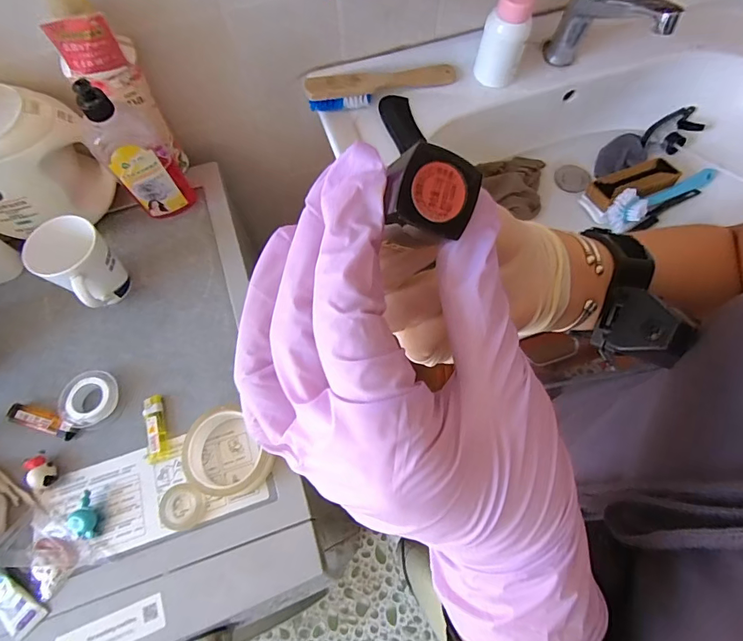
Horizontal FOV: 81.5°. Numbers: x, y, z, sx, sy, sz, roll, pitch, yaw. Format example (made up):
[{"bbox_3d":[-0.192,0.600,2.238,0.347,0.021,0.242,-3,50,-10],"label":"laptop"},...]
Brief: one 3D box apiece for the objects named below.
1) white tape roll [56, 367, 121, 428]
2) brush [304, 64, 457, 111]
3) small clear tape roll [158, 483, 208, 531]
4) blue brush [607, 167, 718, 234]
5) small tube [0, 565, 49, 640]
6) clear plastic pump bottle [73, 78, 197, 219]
[{"bbox_3d":[-0.335,0.091,0.511,0.058,0.022,0.067,22,68,10],"label":"white tape roll"},{"bbox_3d":[0.016,-0.353,0.634,0.232,0.045,0.046,-18,67,-7],"label":"brush"},{"bbox_3d":[-0.206,0.201,0.467,0.051,0.009,0.047,29,69,13],"label":"small clear tape roll"},{"bbox_3d":[0.454,-0.203,0.671,0.202,0.039,0.044,-28,68,-11],"label":"blue brush"},{"bbox_3d":[-0.372,0.270,0.432,0.101,0.015,0.032,35,71,15],"label":"small tube"},{"bbox_3d":[-0.293,-0.204,0.547,0.077,0.211,0.060,-34,69,-13],"label":"clear plastic pump bottle"}]

